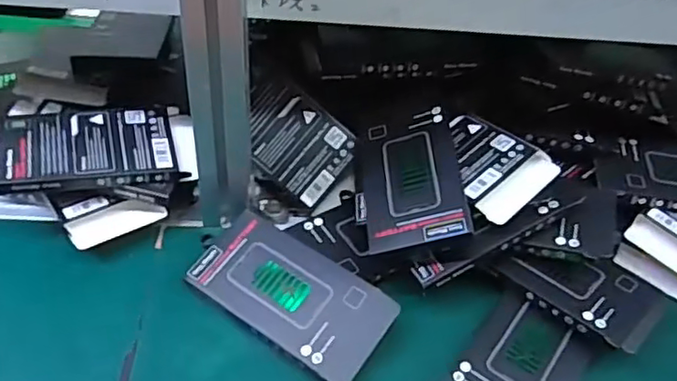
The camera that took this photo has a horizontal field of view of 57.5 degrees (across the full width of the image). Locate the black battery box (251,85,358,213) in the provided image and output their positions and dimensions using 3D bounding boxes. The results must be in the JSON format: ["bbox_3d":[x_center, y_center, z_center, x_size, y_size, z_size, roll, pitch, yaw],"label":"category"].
[{"bbox_3d":[-0.040,-0.044,0.541,0.101,0.009,0.076,39,89,-5],"label":"black battery box"}]

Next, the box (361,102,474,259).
[{"bbox_3d":[0.057,-0.012,0.494,0.077,0.010,0.132,-15,51,12],"label":"box"}]

